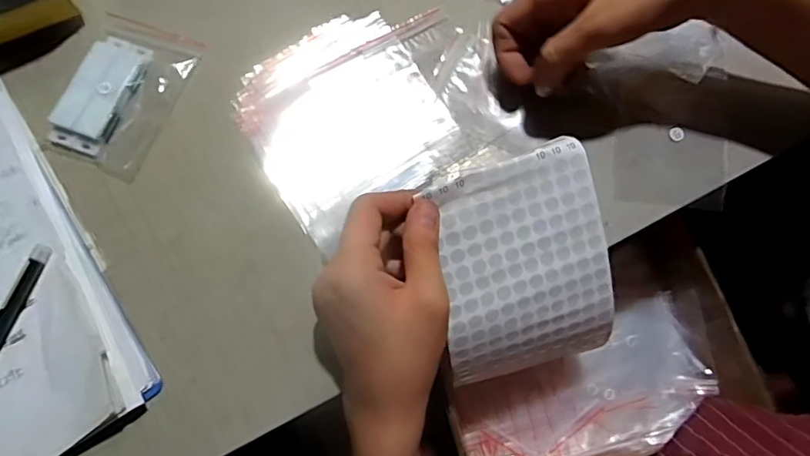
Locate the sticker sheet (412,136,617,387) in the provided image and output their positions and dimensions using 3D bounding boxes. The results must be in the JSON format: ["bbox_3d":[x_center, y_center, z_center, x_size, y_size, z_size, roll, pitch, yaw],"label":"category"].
[{"bbox_3d":[0.080,0.030,0.360,0.118,0.027,0.157,-17,104,-10],"label":"sticker sheet"}]

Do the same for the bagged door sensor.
[{"bbox_3d":[-0.213,-0.103,0.392,0.078,0.011,0.116,21,75,7],"label":"bagged door sensor"}]

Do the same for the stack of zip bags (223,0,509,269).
[{"bbox_3d":[-0.026,-0.085,0.383,0.170,0.009,0.153,-30,76,-8],"label":"stack of zip bags"}]

